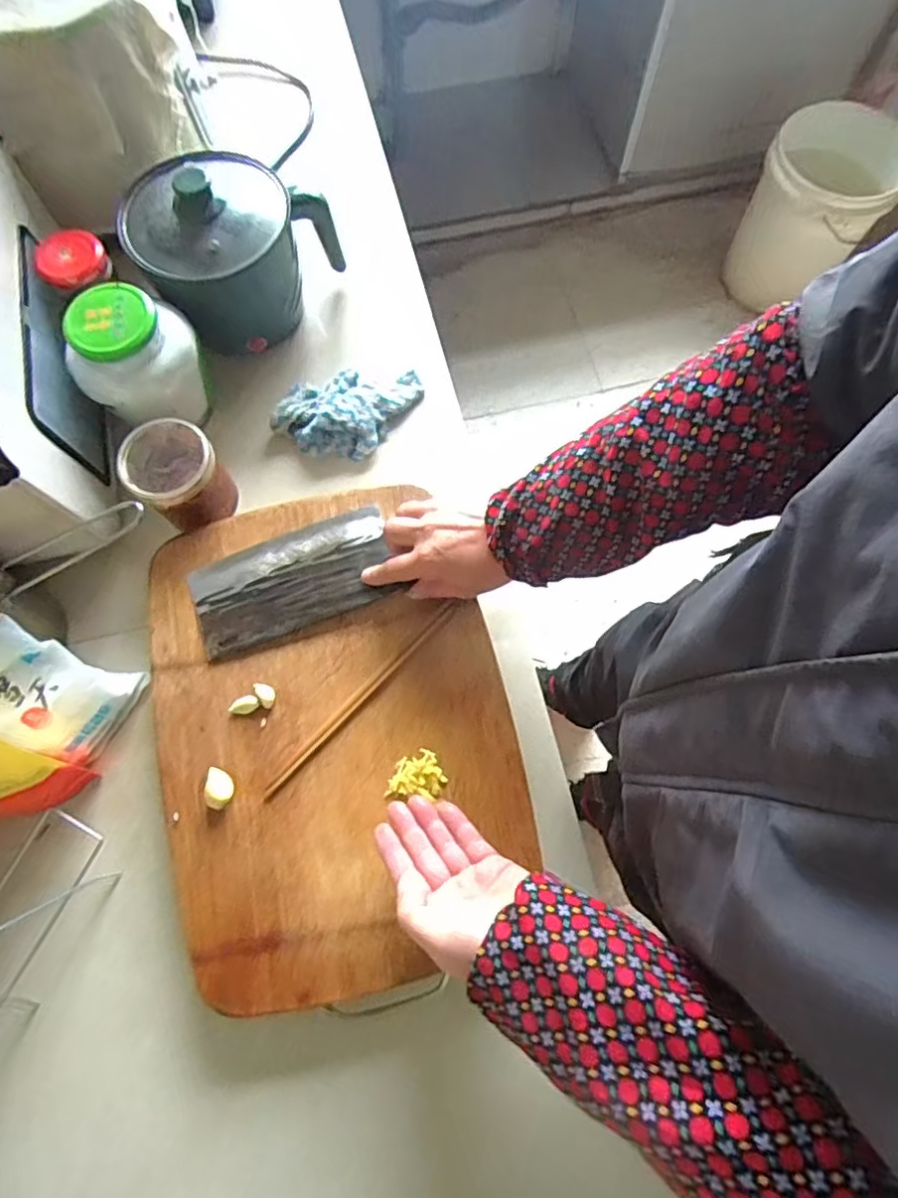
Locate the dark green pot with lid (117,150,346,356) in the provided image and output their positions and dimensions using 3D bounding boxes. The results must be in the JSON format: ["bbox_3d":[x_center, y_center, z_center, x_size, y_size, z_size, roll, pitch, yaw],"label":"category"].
[{"bbox_3d":[-0.240,-0.375,0.652,0.150,0.132,0.186,34,76,10],"label":"dark green pot with lid"}]

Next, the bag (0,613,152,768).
[{"bbox_3d":[-0.353,0.085,0.531,0.135,0.031,0.089,38,79,-32],"label":"bag"}]

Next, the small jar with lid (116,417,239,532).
[{"bbox_3d":[-0.262,-0.117,0.601,0.088,0.096,0.083,0,73,0],"label":"small jar with lid"}]

